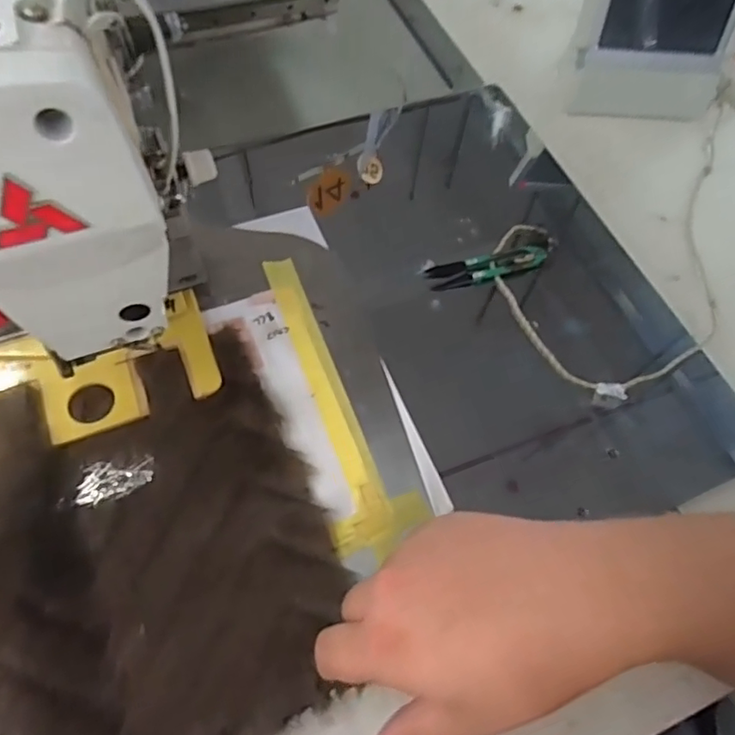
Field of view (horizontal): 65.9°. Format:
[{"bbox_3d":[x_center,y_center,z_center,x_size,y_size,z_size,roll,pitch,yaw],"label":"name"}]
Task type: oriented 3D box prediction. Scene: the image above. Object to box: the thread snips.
[{"bbox_3d":[0.105,-0.088,0.499,0.107,0.009,0.026,-15,64,-12],"label":"thread snips"}]

